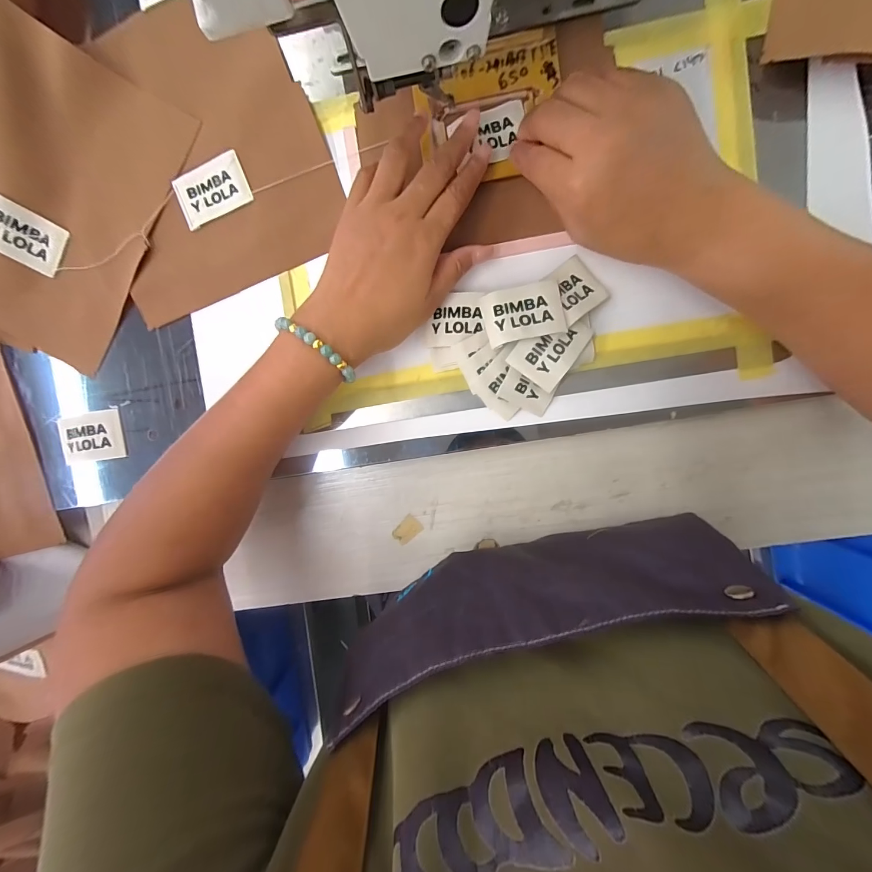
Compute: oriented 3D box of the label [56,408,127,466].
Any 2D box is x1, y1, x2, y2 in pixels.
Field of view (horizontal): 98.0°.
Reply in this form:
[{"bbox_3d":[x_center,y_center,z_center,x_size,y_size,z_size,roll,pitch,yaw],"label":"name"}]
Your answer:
[{"bbox_3d":[-0.287,0.001,0.316,0.051,0.008,0.040,-8,97,-2],"label":"label"}]

